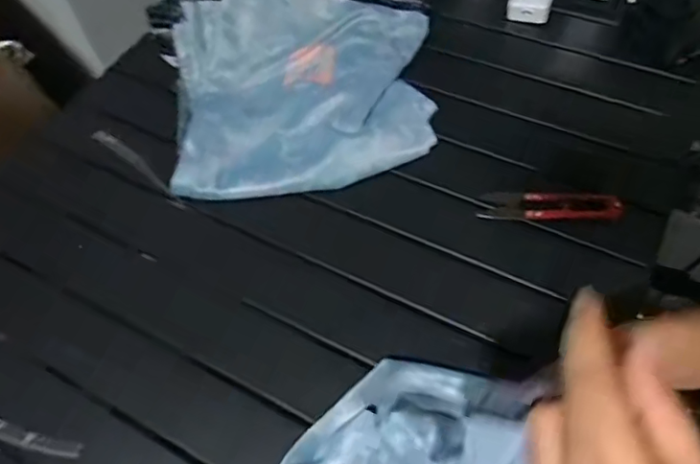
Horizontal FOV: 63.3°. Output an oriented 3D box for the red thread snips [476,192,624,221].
[{"bbox_3d":[0.173,-0.022,0.490,0.114,0.016,0.028,6,57,7],"label":"red thread snips"}]

